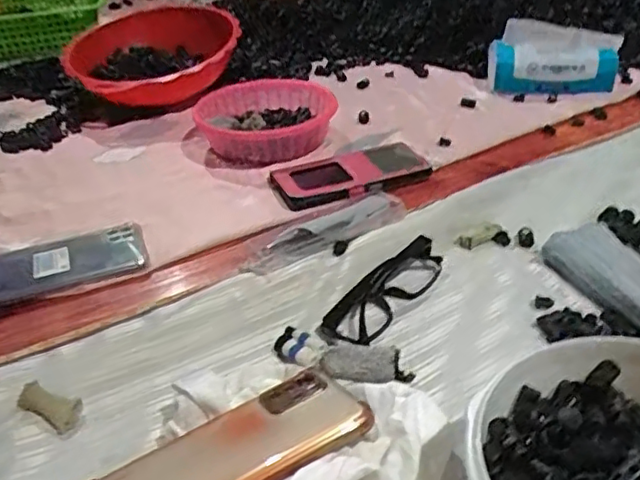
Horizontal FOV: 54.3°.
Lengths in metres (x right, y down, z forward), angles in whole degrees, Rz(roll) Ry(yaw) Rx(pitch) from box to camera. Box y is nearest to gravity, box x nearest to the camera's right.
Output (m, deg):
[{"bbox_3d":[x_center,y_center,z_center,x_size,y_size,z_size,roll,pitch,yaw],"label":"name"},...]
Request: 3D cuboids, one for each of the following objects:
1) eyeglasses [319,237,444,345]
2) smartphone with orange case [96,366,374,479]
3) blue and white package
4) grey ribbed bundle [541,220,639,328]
[{"bbox_3d":[0.054,0.036,0.491,0.036,0.024,0.128,18,39,32],"label":"eyeglasses"},{"bbox_3d":[-0.055,0.122,0.355,0.158,0.010,0.076,-25,22,-24],"label":"smartphone with orange case"},{"bbox_3d":[0.312,-0.241,0.843,0.166,0.085,0.059,7,35,16],"label":"blue and white package"},{"bbox_3d":[0.227,0.027,0.479,0.055,0.034,0.126,-10,33,-8],"label":"grey ribbed bundle"}]

